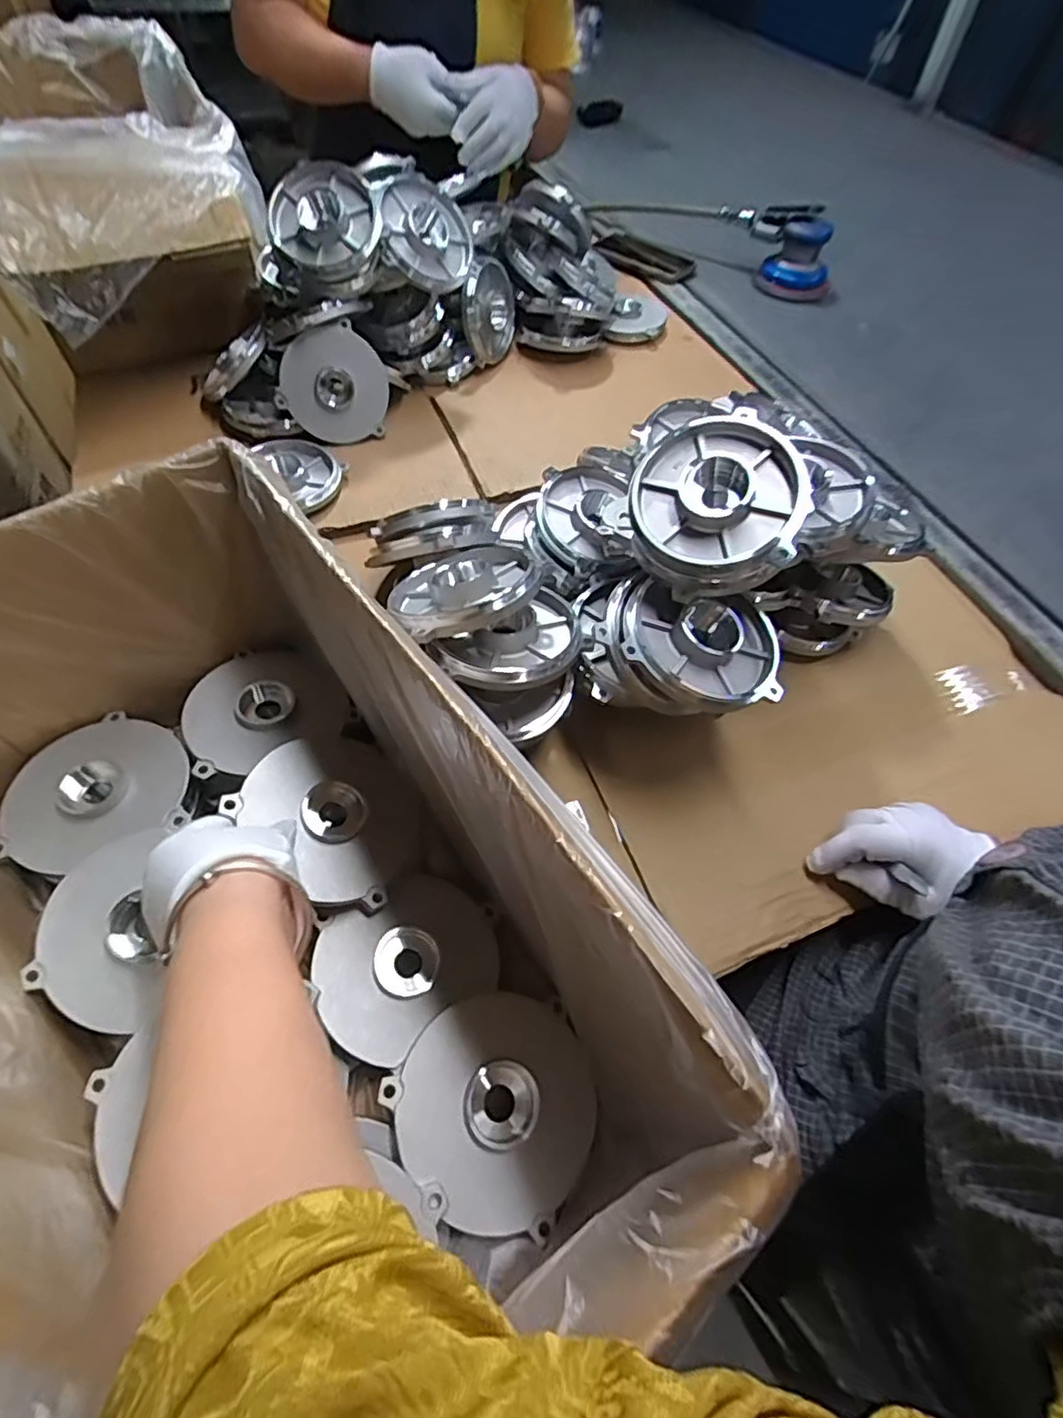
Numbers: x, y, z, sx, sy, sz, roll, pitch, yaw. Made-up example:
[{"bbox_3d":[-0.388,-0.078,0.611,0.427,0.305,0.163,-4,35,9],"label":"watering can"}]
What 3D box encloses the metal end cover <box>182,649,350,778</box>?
[{"bbox_3d":[-0.203,-0.006,0.461,0.110,0.025,0.099,-34,65,-23],"label":"metal end cover"}]

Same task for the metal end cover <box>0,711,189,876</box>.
[{"bbox_3d":[-0.296,0.053,0.417,0.114,0.022,0.109,-27,63,-20],"label":"metal end cover"}]

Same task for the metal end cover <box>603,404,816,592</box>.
[{"bbox_3d":[0.130,-0.140,0.430,0.117,0.049,0.124,34,86,16],"label":"metal end cover"}]

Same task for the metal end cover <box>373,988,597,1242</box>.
[{"bbox_3d":[-0.016,0.221,0.345,0.107,0.020,0.110,-24,62,-18],"label":"metal end cover"}]

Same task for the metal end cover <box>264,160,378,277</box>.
[{"bbox_3d":[-0.210,-0.499,0.633,0.108,0.030,0.096,-39,103,0],"label":"metal end cover"}]

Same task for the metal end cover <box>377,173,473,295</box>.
[{"bbox_3d":[-0.115,-0.517,0.679,0.102,0.029,0.103,28,78,-35],"label":"metal end cover"}]

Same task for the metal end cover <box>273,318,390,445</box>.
[{"bbox_3d":[-0.217,-0.362,0.694,0.115,0.114,0.020,9,26,-29],"label":"metal end cover"}]

